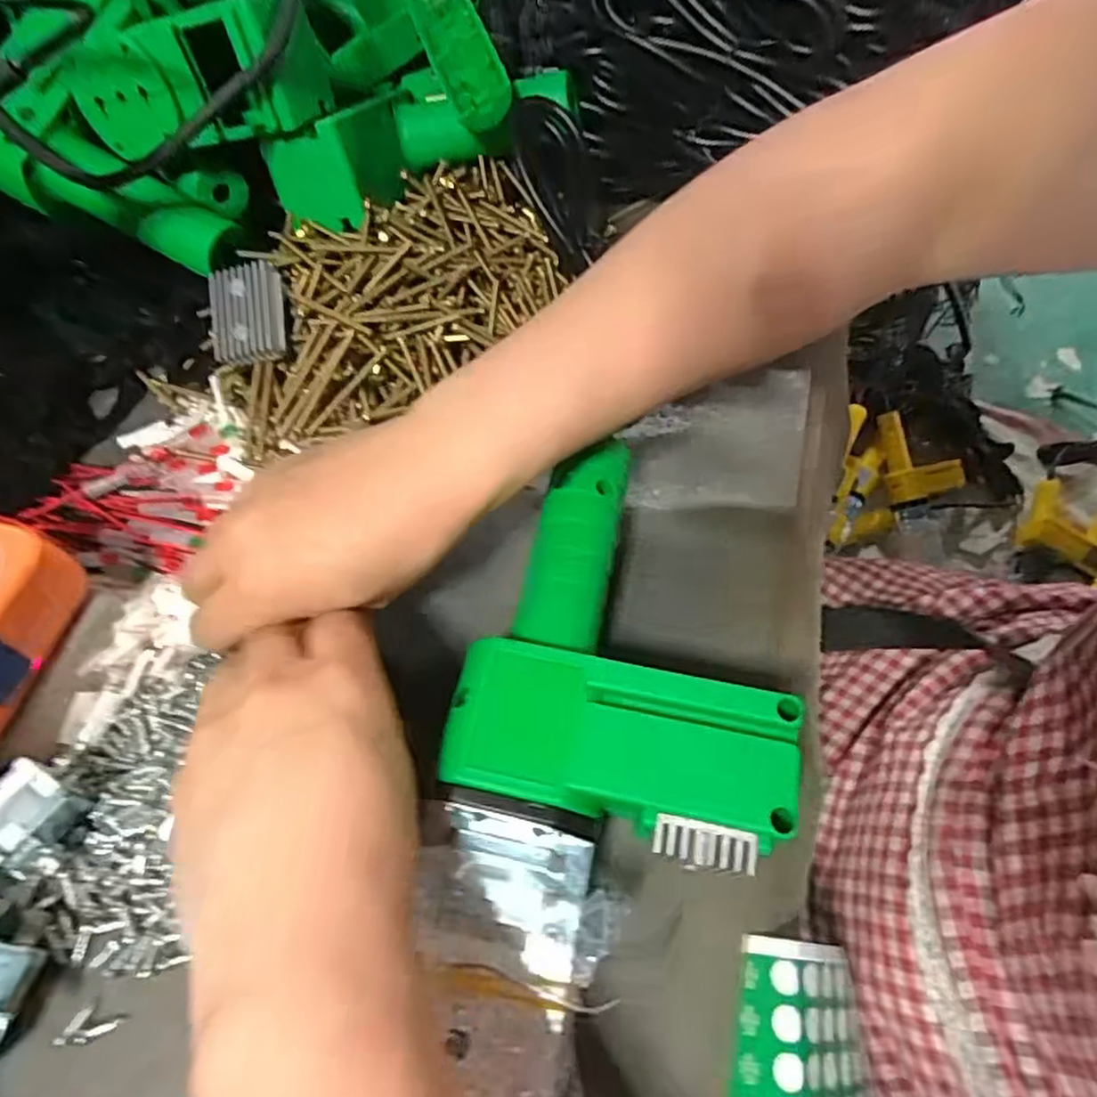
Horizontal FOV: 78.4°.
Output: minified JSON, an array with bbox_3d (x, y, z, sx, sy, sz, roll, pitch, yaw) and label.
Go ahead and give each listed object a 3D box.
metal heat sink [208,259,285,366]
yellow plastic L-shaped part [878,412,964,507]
[{"bbox_3d":[-0.148,-0.116,0.328,0.035,0.007,0.048,-8,88,-1],"label":"metal heat sink"},{"bbox_3d":[0.604,-0.147,1.117,0.130,0.055,0.152,-9,73,4],"label":"yellow plastic L-shaped part"}]

